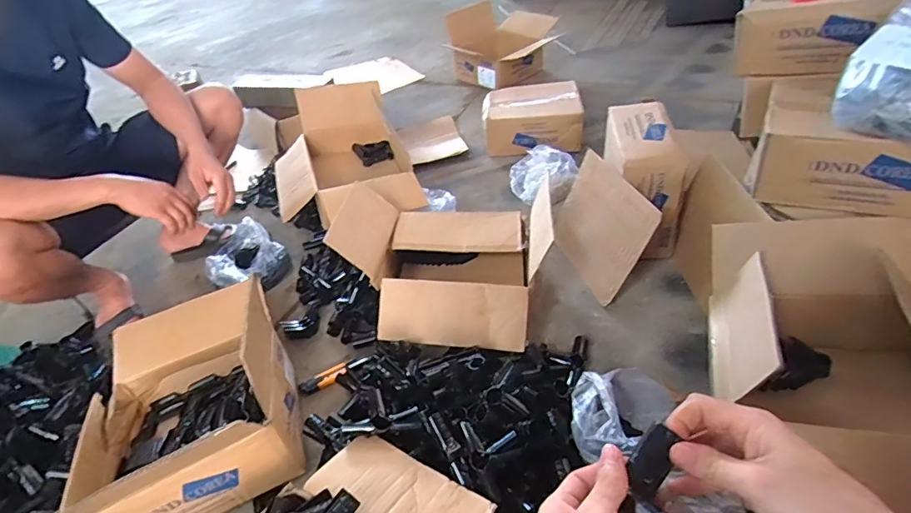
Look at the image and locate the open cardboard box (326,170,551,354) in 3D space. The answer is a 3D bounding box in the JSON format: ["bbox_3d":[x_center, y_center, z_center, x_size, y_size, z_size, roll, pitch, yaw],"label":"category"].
[{"bbox_3d":[-0.019,0.013,1.068,0.444,0.237,0.378,2,42,10],"label":"open cardboard box"}]

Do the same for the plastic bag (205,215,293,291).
[{"bbox_3d":[-0.563,-0.008,1.272,0.199,0.117,0.226,-26,45,-20],"label":"plastic bag"}]

